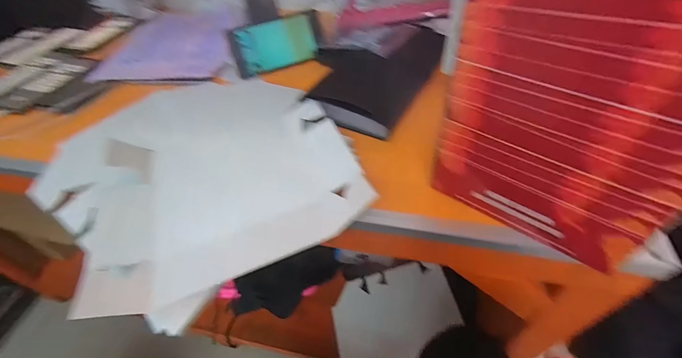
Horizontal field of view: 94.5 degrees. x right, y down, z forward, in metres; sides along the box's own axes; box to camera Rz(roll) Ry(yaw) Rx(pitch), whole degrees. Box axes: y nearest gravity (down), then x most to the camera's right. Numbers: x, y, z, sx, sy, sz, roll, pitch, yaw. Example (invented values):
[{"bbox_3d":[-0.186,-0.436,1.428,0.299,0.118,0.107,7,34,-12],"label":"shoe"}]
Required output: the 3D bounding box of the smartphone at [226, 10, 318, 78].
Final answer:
[{"bbox_3d":[-0.107,-0.236,0.551,0.158,0.076,0.008,-25,20,-19],"label":"smartphone"}]

